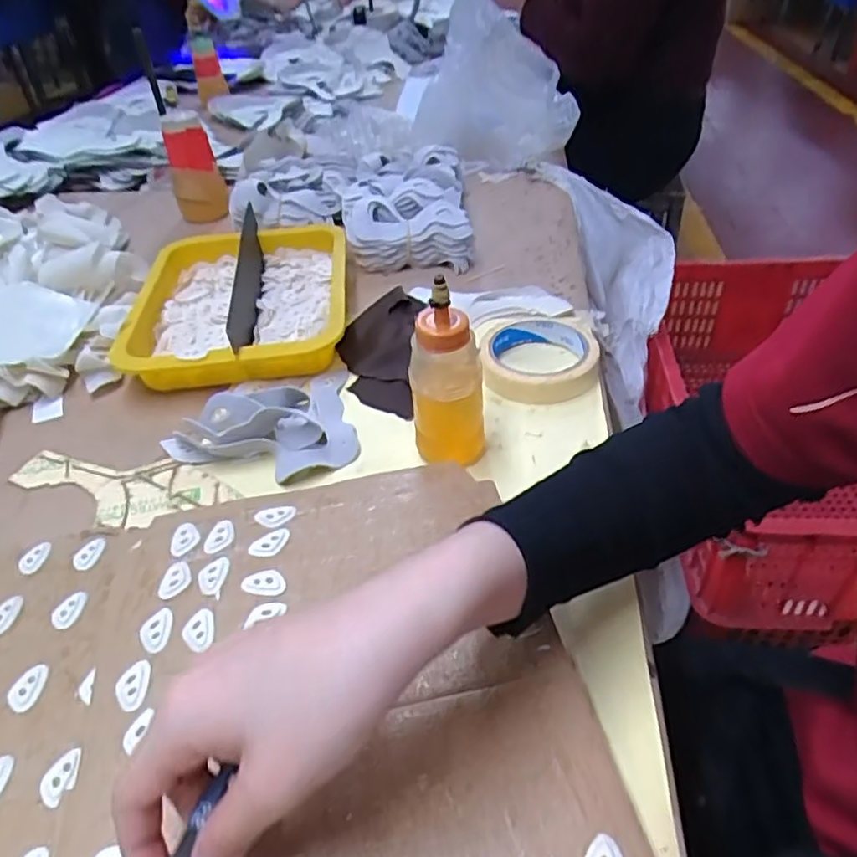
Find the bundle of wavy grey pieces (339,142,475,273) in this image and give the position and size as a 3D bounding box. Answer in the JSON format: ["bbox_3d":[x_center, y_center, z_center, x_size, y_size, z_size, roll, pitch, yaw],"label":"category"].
[{"bbox_3d":[-0.028,-0.273,0.793,0.139,0.062,0.252,-4,41,1],"label":"bundle of wavy grey pieces"}]

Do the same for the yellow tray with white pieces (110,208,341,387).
[{"bbox_3d":[-0.186,-0.128,0.649,0.206,0.046,0.269,-9,41,-5],"label":"yellow tray with white pieces"}]

